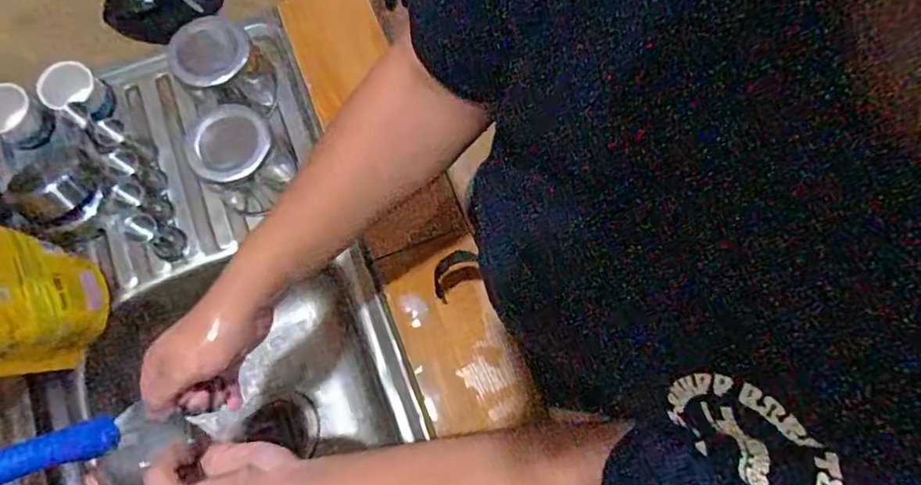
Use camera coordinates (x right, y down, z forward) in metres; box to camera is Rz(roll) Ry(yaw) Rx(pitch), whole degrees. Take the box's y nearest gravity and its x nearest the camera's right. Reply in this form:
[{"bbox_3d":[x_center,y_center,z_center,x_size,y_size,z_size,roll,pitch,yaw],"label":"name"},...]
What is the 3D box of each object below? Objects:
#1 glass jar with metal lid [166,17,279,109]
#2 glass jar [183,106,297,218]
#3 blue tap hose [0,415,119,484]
[{"bbox_3d":[-0.285,-0.207,0.709,0.099,0.134,0.085,-34,76,-9],"label":"glass jar with metal lid"},{"bbox_3d":[-0.253,-0.096,0.666,0.096,0.109,0.084,-39,77,-10],"label":"glass jar"},{"bbox_3d":[-0.286,0.141,0.347,0.130,0.017,0.023,-16,71,-37],"label":"blue tap hose"}]

